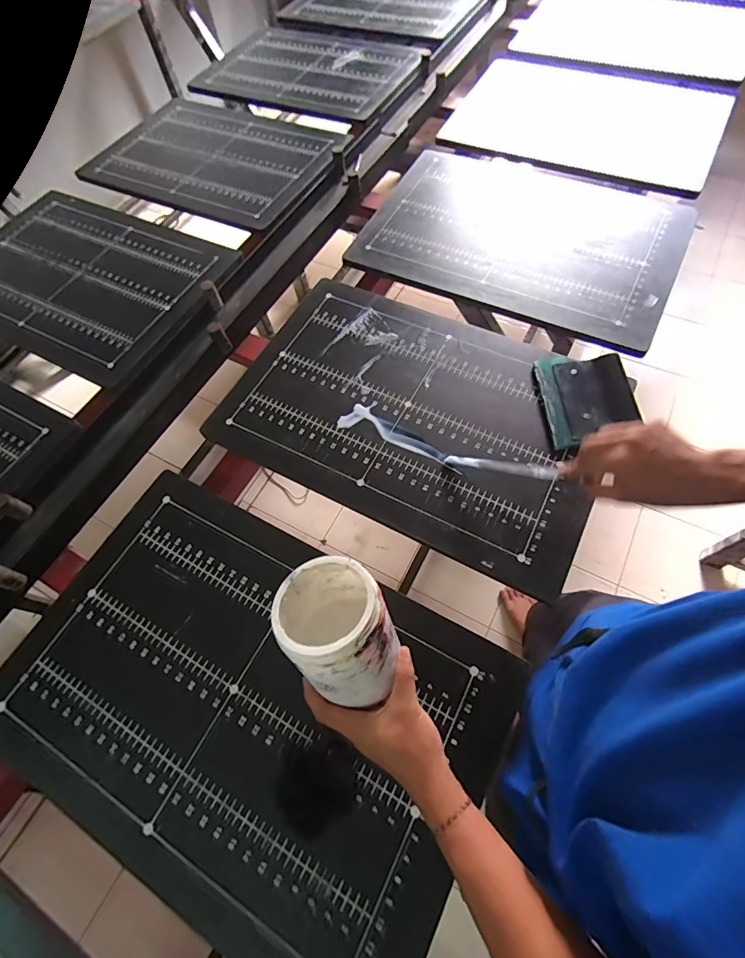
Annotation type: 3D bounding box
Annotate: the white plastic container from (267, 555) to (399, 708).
[{"bbox_3d":[-0.030,0.153,0.440,0.100,0.140,0.112,-23,42,-3],"label":"white plastic container"}]

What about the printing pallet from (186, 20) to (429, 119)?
[{"bbox_3d":[-0.190,-1.211,1.285,0.674,0.025,0.460,28,67,17],"label":"printing pallet"}]

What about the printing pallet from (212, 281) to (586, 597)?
[{"bbox_3d":[0.069,-0.122,0.715,0.585,0.019,0.397,25,66,16],"label":"printing pallet"}]

